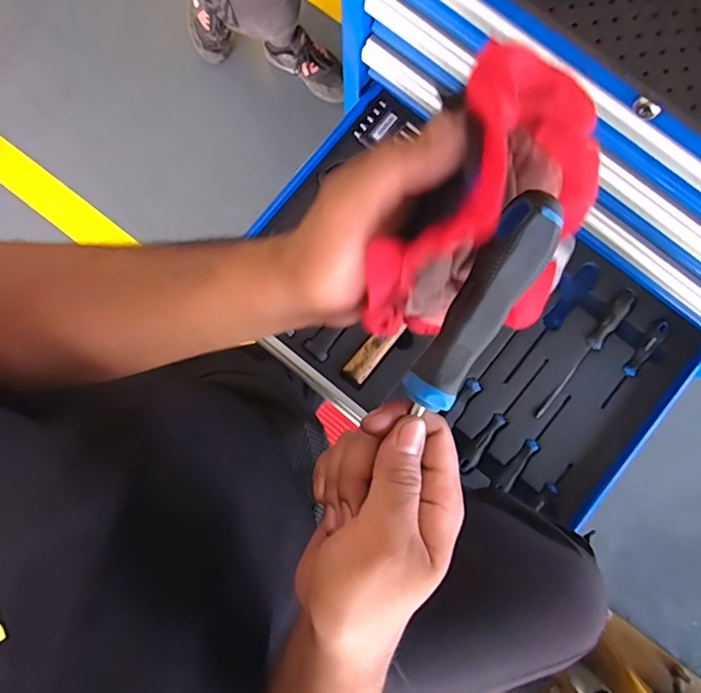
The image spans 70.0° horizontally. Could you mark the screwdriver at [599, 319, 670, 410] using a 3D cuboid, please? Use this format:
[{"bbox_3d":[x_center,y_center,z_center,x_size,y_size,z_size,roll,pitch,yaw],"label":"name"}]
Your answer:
[{"bbox_3d":[0.394,0.024,0.691,0.022,0.016,0.150,38,86,5],"label":"screwdriver"}]

